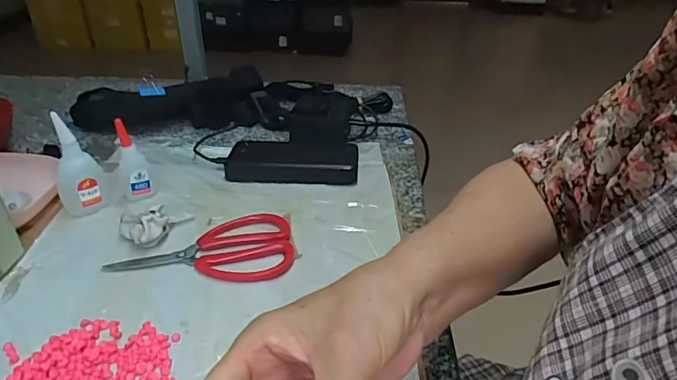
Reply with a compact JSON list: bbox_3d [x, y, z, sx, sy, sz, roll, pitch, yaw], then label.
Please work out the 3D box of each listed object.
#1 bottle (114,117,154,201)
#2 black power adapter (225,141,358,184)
[{"bbox_3d":[-0.219,-0.032,0.498,0.023,0.093,0.022,-13,35,-21],"label":"bottle"},{"bbox_3d":[-0.055,-0.035,0.565,0.153,0.029,0.064,3,33,2],"label":"black power adapter"}]

